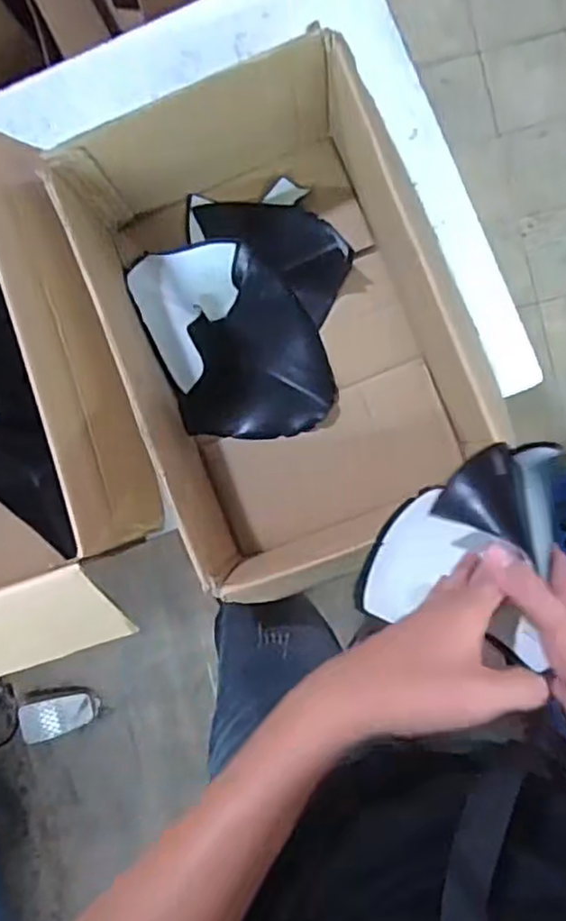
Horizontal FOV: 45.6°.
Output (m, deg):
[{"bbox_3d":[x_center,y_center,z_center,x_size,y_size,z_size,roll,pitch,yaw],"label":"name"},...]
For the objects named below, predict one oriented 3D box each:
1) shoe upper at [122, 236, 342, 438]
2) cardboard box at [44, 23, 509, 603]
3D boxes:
[{"bbox_3d":[-0.061,-0.146,0.797,0.184,0.065,0.255,-25,89,4],"label":"shoe upper"},{"bbox_3d":[-0.002,-0.148,0.739,0.316,0.201,0.464,-21,89,4],"label":"cardboard box"}]

